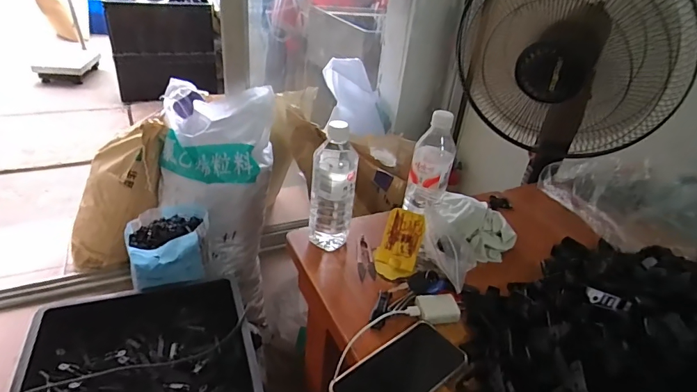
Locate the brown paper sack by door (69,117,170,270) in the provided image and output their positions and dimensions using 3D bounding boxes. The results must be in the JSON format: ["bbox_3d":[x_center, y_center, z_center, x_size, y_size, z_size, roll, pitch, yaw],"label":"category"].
[{"bbox_3d":[-0.726,0.001,1.339,0.235,0.668,0.141,36,29,-12],"label":"brown paper sack by door"}]

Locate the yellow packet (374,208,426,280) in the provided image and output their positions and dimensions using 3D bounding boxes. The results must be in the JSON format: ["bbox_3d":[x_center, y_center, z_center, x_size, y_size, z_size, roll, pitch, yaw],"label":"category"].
[{"bbox_3d":[0.079,0.076,0.665,0.067,0.106,0.021,11,8,14],"label":"yellow packet"}]

